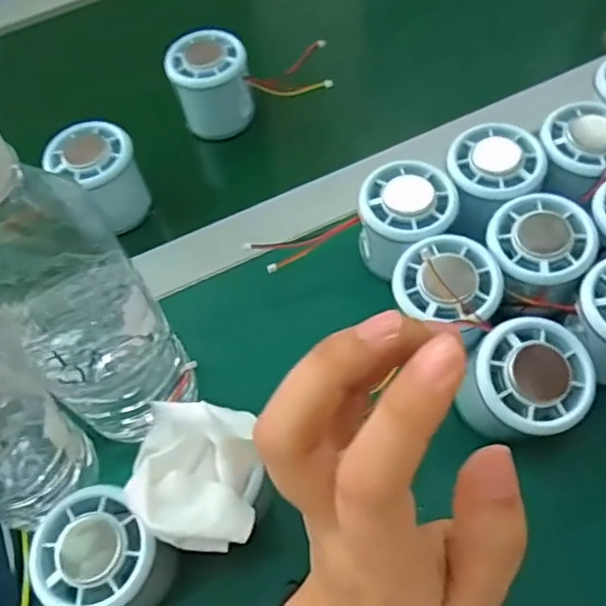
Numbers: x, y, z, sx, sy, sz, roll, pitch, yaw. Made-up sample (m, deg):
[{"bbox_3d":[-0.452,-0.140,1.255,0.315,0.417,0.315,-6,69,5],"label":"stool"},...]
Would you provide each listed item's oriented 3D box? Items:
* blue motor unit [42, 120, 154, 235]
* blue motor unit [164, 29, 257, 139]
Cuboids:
[{"bbox_3d":[-0.139,-0.085,0.429,0.058,0.056,0.056,38,70,23],"label":"blue motor unit"},{"bbox_3d":[-0.068,-0.165,0.468,0.056,0.056,0.051,-14,60,-3],"label":"blue motor unit"}]

